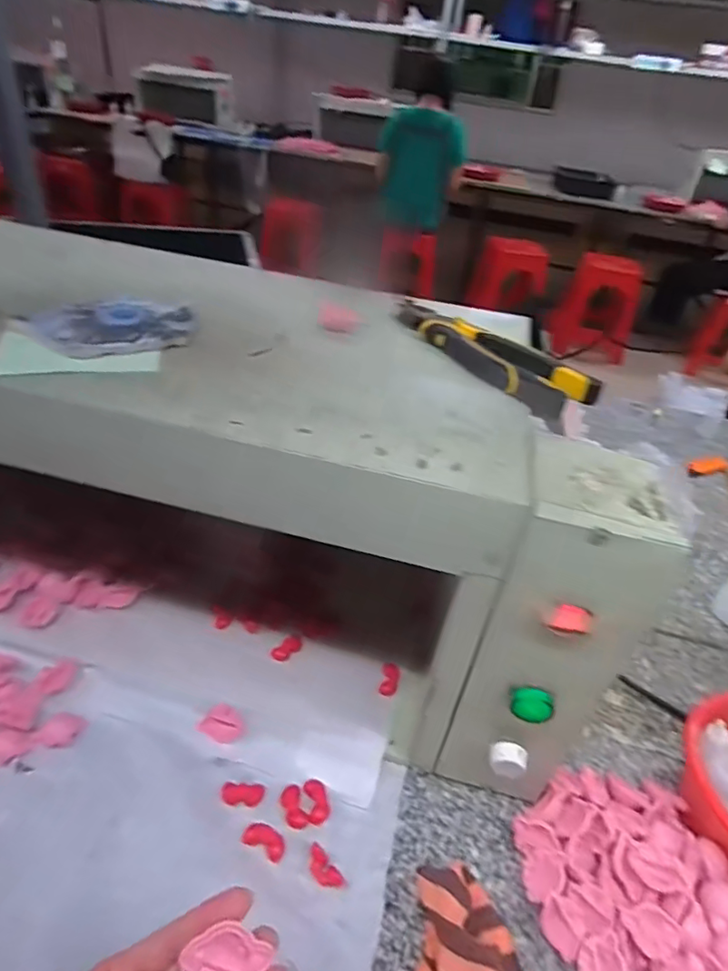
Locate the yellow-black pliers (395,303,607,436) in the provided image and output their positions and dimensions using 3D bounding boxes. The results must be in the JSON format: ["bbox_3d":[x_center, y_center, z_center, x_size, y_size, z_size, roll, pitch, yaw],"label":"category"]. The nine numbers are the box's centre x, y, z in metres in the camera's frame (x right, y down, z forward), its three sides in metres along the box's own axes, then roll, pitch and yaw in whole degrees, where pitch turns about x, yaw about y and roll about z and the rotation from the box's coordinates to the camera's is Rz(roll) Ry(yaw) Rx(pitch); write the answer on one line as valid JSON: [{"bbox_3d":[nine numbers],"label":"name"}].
[{"bbox_3d":[0.089,-0.101,0.414,0.048,0.023,0.180,-18,44,-31],"label":"yellow-black pliers"}]

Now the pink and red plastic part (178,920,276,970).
[{"bbox_3d":[-0.061,0.212,0.241,0.034,0.008,0.030,15,37,9],"label":"pink and red plastic part"}]

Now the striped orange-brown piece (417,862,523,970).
[{"bbox_3d":[0.072,0.296,0.355,0.073,0.038,0.090,10,37,3],"label":"striped orange-brown piece"}]

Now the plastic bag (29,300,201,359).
[{"bbox_3d":[-0.170,-0.111,0.384,0.108,0.017,0.080,-10,40,-22],"label":"plastic bag"}]

